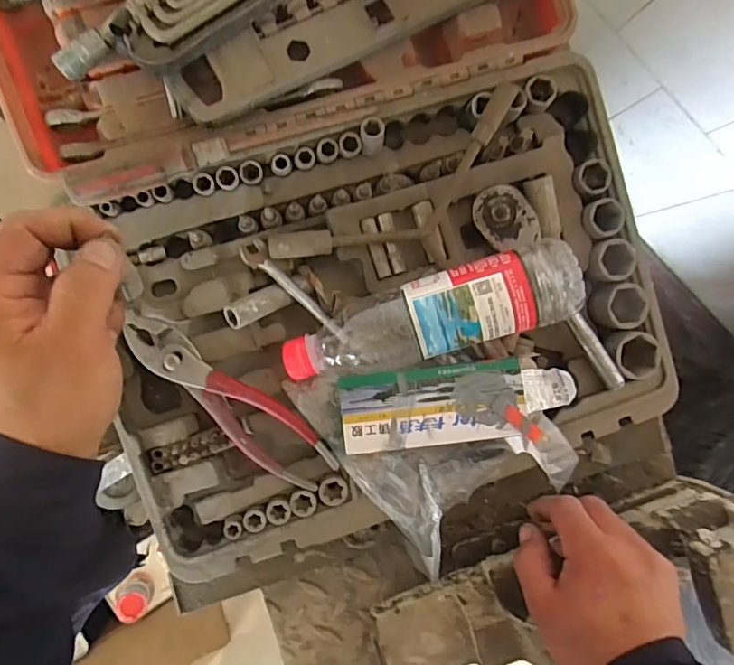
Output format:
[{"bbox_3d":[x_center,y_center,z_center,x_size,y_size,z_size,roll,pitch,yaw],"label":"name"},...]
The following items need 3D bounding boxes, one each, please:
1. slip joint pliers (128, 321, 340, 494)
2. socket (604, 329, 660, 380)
[{"bbox_3d":[-0.109,0.058,0.415,0.187,0.017,0.050,35,88,-7],"label":"slip joint pliers"},{"bbox_3d":[0.233,0.018,0.466,0.049,0.038,0.040,15,91,-8],"label":"socket"}]

